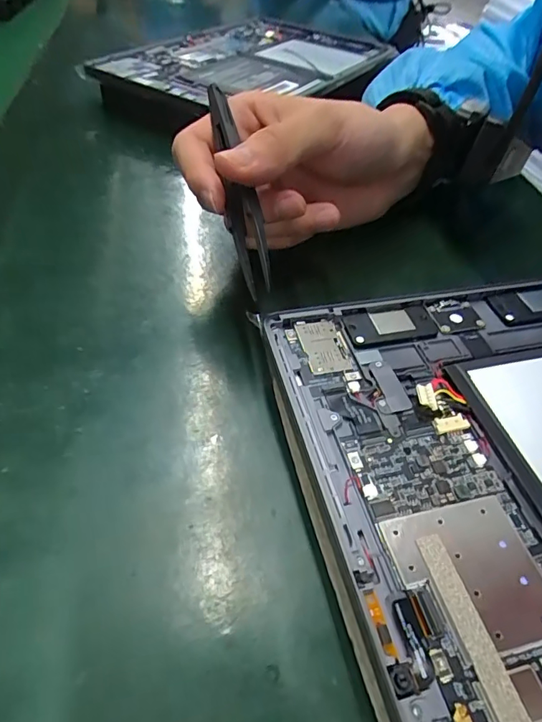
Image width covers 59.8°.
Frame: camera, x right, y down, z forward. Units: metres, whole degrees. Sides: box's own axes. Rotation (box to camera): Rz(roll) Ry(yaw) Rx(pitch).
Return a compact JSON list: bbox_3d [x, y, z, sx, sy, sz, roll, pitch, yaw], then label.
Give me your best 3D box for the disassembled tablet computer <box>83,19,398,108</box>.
[{"bbox_3d":[-0.014,-0.268,0.417,0.170,0.011,0.234,25,51,20],"label":"disassembled tablet computer"}]

